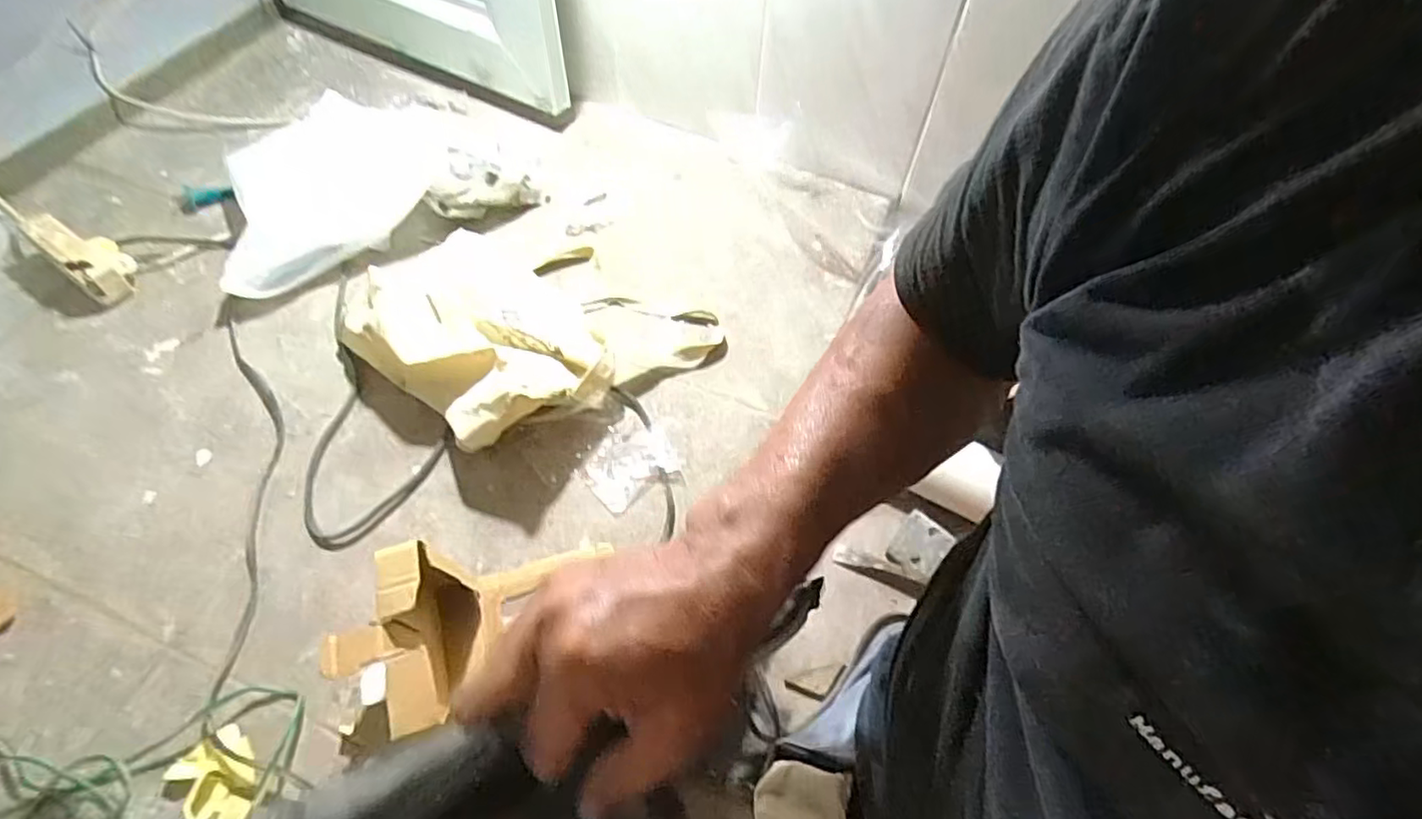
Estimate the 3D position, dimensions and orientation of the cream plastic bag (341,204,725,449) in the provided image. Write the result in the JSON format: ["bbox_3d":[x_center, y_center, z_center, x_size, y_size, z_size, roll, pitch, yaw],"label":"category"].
[{"bbox_3d":[-0.236,-0.129,0.850,0.397,0.106,0.349,37,65,20],"label":"cream plastic bag"}]

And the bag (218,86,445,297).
[{"bbox_3d":[-0.568,-0.348,0.987,0.353,0.089,0.278,-33,64,-19],"label":"bag"}]

